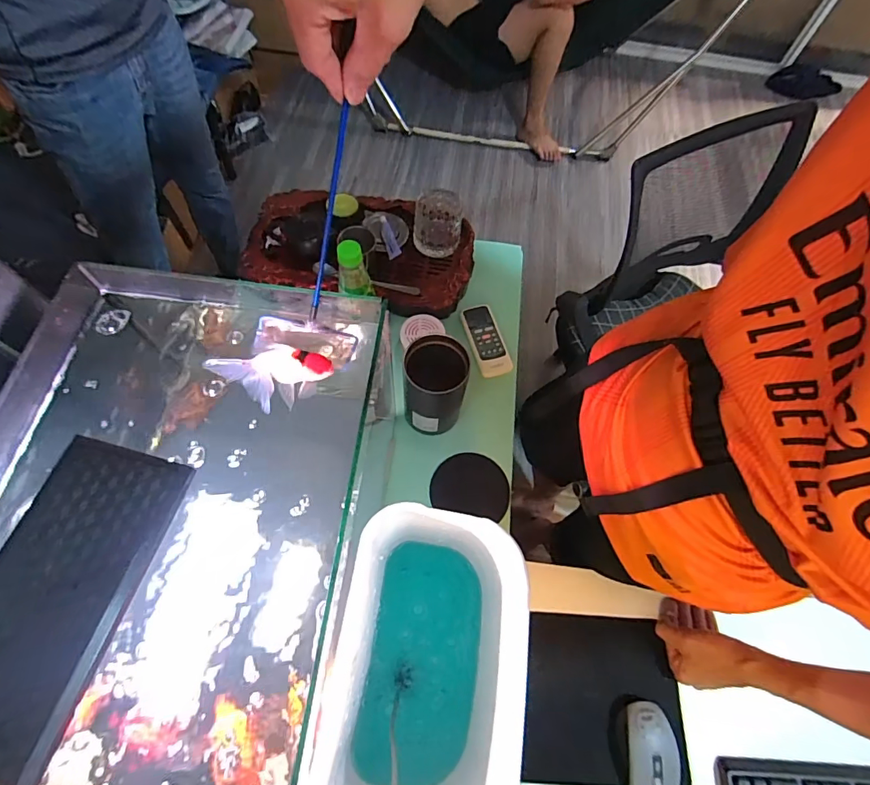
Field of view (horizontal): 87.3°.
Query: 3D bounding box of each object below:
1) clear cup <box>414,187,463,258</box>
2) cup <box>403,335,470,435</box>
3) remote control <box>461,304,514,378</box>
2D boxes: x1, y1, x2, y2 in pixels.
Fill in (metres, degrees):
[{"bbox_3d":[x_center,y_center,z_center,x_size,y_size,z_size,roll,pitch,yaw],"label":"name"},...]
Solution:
[{"bbox_3d":[0.003,-0.294,0.788,0.080,0.067,0.093,-3,66,-5],"label":"clear cup"},{"bbox_3d":[-0.002,-0.004,0.644,0.079,0.154,0.088,-3,66,-5],"label":"cup"},{"bbox_3d":[0.084,-0.090,0.758,0.055,0.013,0.134,-14,67,-10],"label":"remote control"}]

